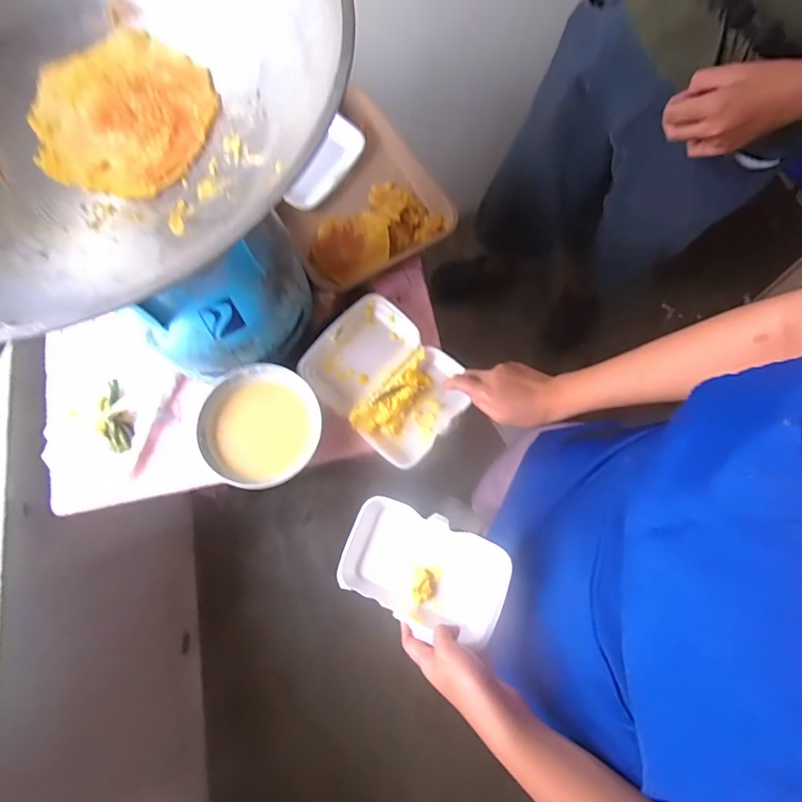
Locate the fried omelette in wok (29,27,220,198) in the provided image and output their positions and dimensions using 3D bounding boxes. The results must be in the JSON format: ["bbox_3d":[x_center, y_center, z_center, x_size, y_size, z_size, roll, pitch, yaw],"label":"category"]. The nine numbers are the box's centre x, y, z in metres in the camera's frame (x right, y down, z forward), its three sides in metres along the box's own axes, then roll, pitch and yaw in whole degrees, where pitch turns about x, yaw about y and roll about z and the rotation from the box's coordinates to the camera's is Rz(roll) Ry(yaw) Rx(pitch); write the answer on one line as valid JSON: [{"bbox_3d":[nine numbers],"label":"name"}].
[{"bbox_3d":[-0.257,-0.263,0.421,0.159,0.024,0.149,0,75,1],"label":"fried omelette in wok"}]

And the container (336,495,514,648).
[{"bbox_3d":[0.023,0.183,0.507,0.172,0.050,0.114,27,77,8],"label":"container"}]

